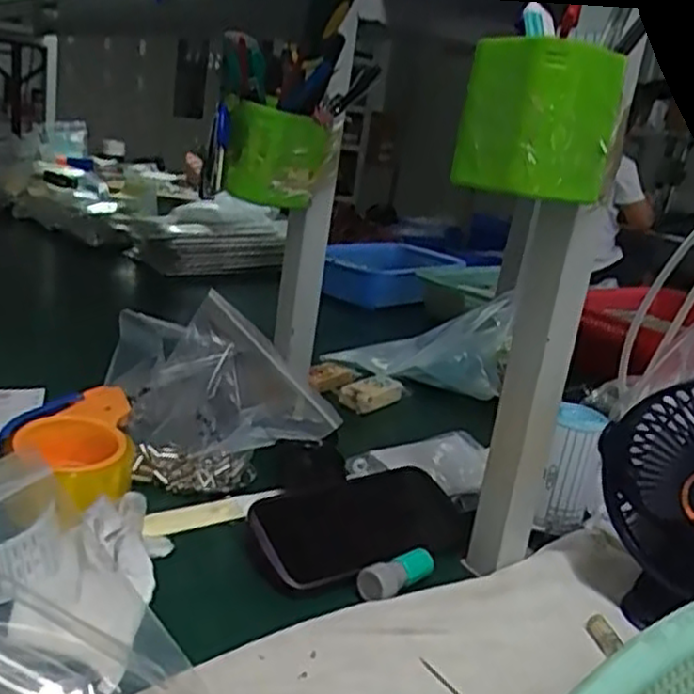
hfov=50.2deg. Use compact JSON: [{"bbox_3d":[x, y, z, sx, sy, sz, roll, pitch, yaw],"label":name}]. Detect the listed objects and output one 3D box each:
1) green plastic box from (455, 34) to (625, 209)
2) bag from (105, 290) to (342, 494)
[{"bbox_3d":[0.110,-0.130,0.427,0.066,0.081,0.066,-8,24,-38],"label":"green plastic box"},{"bbox_3d":[-0.111,0.034,0.666,0.186,0.134,0.179,1,19,-18],"label":"bag"}]

